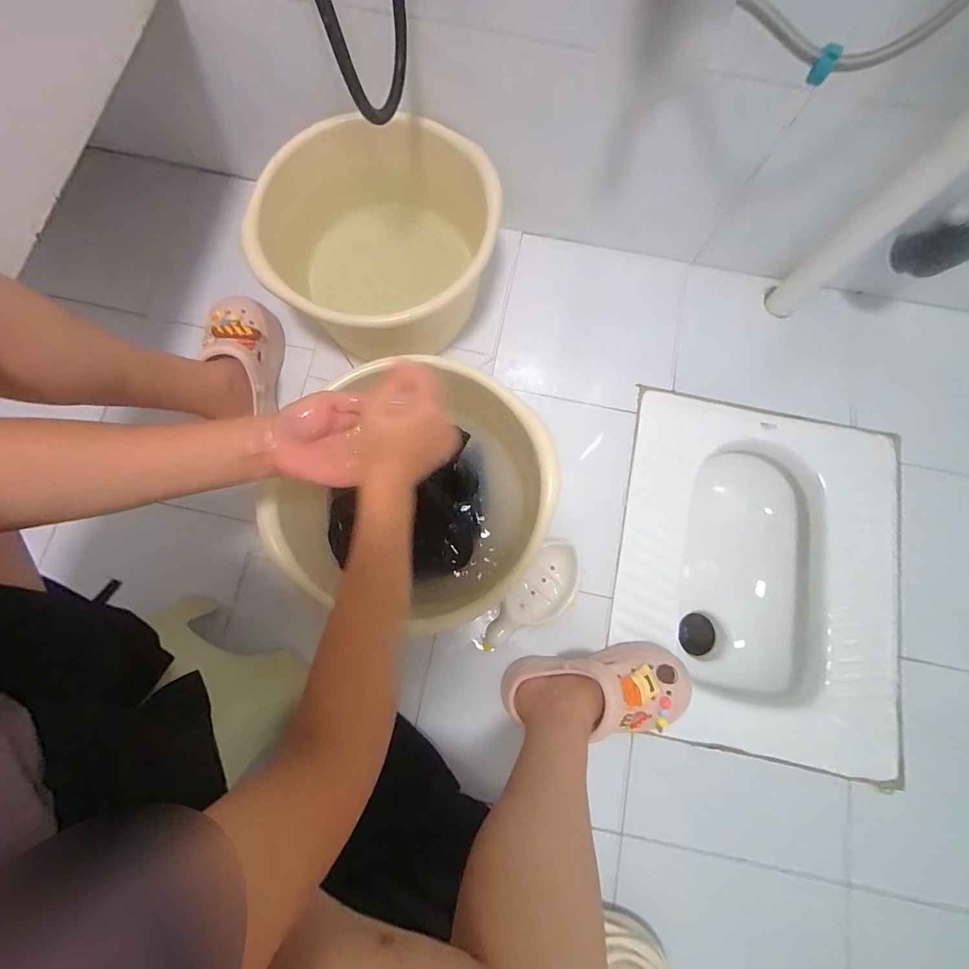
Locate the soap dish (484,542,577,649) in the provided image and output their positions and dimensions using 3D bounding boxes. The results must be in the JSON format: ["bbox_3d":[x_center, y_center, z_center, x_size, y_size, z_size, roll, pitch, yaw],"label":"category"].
[{"bbox_3d":[0.070,0.165,0.613,0.073,0.023,0.184,41,92,7],"label":"soap dish"}]

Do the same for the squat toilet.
[{"bbox_3d":[0.413,0.140,0.711,0.407,0.158,0.525,10,78,1],"label":"squat toilet"}]

